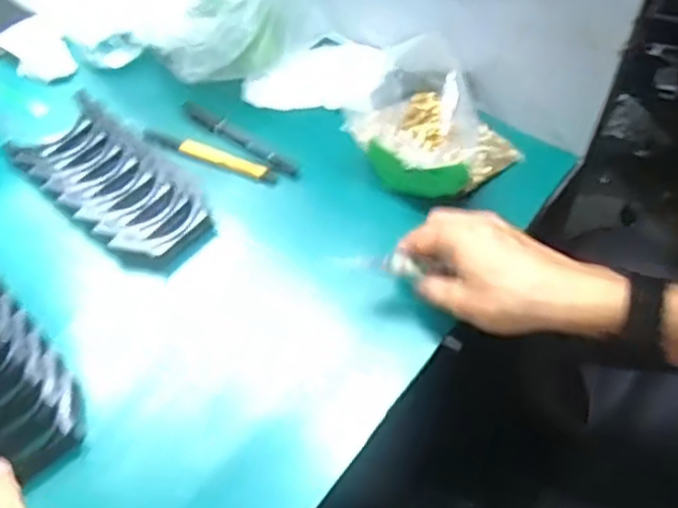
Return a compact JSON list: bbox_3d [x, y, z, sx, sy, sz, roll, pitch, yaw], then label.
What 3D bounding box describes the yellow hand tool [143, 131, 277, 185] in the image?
[{"bbox_3d":[-0.118,-0.089,0.642,0.133,0.011,0.017,18,60,15],"label":"yellow hand tool"}]

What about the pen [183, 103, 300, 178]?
[{"bbox_3d":[-0.092,-0.104,0.650,0.137,0.007,0.015,32,65,22],"label":"pen"}]

